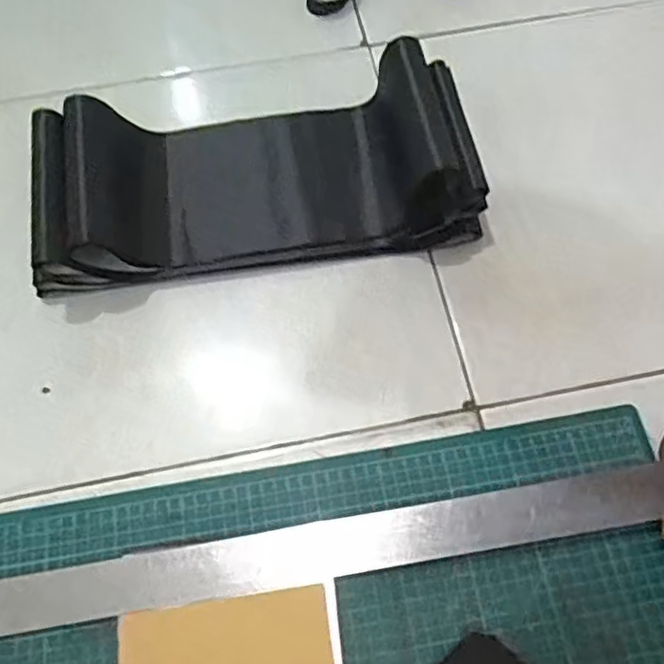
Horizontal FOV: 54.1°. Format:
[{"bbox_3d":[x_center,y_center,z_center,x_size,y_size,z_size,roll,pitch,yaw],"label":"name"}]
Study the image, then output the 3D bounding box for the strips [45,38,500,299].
[{"bbox_3d":[-0.065,-0.138,0.556,0.375,0.088,0.161,-9,67,-4],"label":"strips"}]

